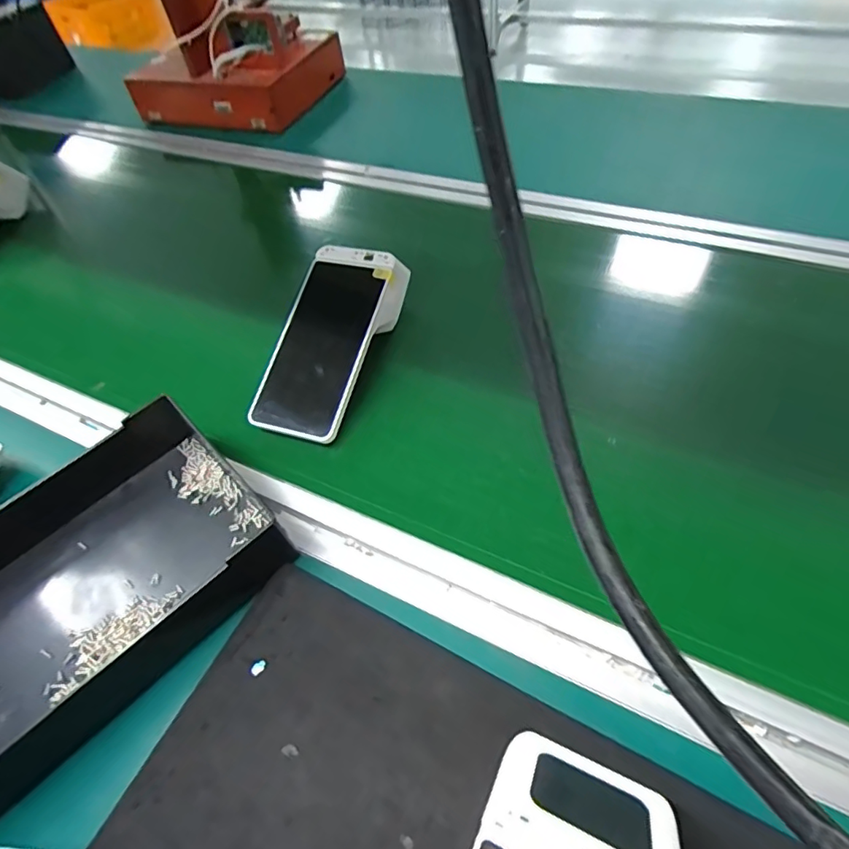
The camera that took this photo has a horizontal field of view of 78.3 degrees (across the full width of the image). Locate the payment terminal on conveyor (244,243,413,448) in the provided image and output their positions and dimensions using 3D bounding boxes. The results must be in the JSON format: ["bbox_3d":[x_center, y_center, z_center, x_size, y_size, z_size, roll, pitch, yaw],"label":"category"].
[{"bbox_3d":[-0.088,-0.076,0.463,0.095,0.073,0.177,19,59,20],"label":"payment terminal on conveyor"}]

